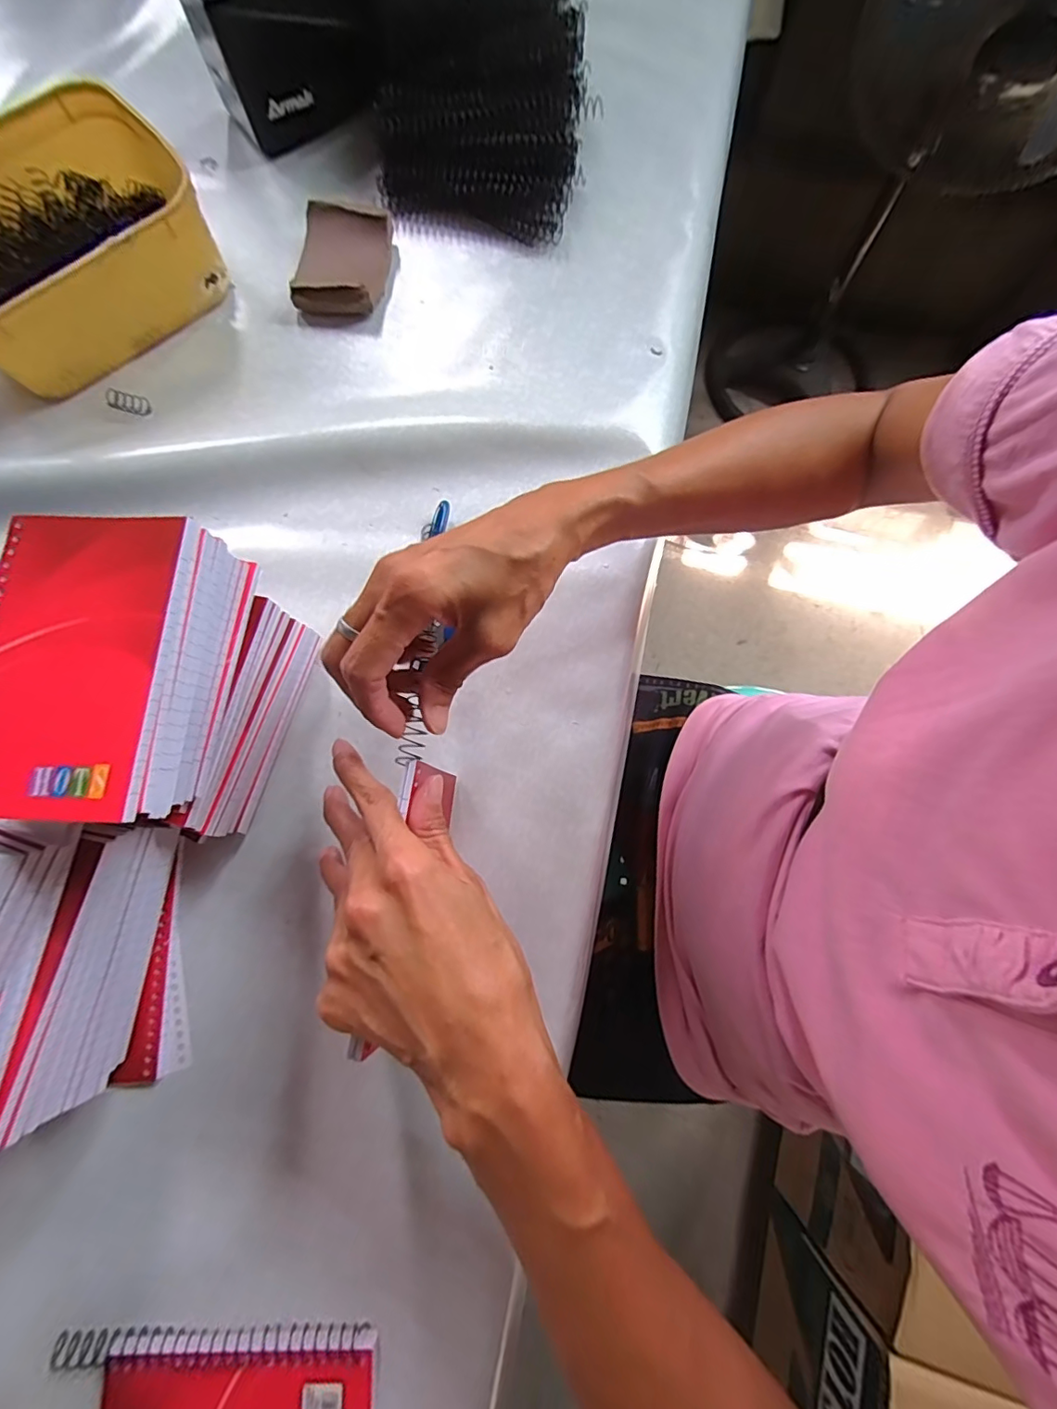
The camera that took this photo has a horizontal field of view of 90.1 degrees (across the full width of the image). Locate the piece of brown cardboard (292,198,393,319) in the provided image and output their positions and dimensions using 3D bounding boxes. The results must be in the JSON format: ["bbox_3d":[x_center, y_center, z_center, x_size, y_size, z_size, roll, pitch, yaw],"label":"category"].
[{"bbox_3d":[-0.144,-0.347,0.413,0.065,0.023,0.085,8,77,2],"label":"piece of brown cardboard"}]

